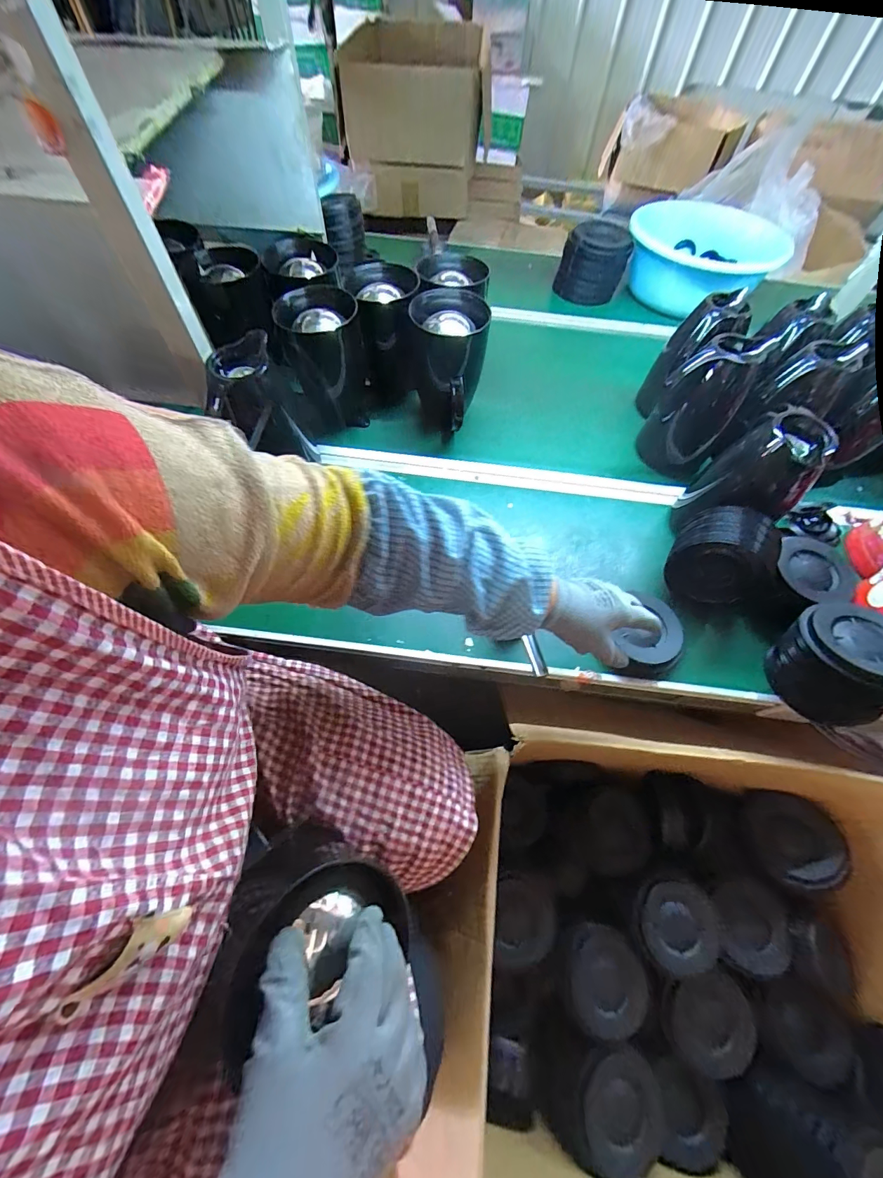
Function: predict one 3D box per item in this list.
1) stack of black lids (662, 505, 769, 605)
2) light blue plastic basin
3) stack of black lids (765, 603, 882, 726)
[{"bbox_3d":[0.389,-0.045,0.562,0.114,0.114,0.097,22,61,9],"label":"stack of black lids"},{"bbox_3d":[0.682,-0.878,1.064,0.362,0.125,0.359,18,61,7],"label":"light blue plastic basin"},{"bbox_3d":[0.503,0.090,0.500,0.114,0.116,0.132,-29,66,-18],"label":"stack of black lids"}]

